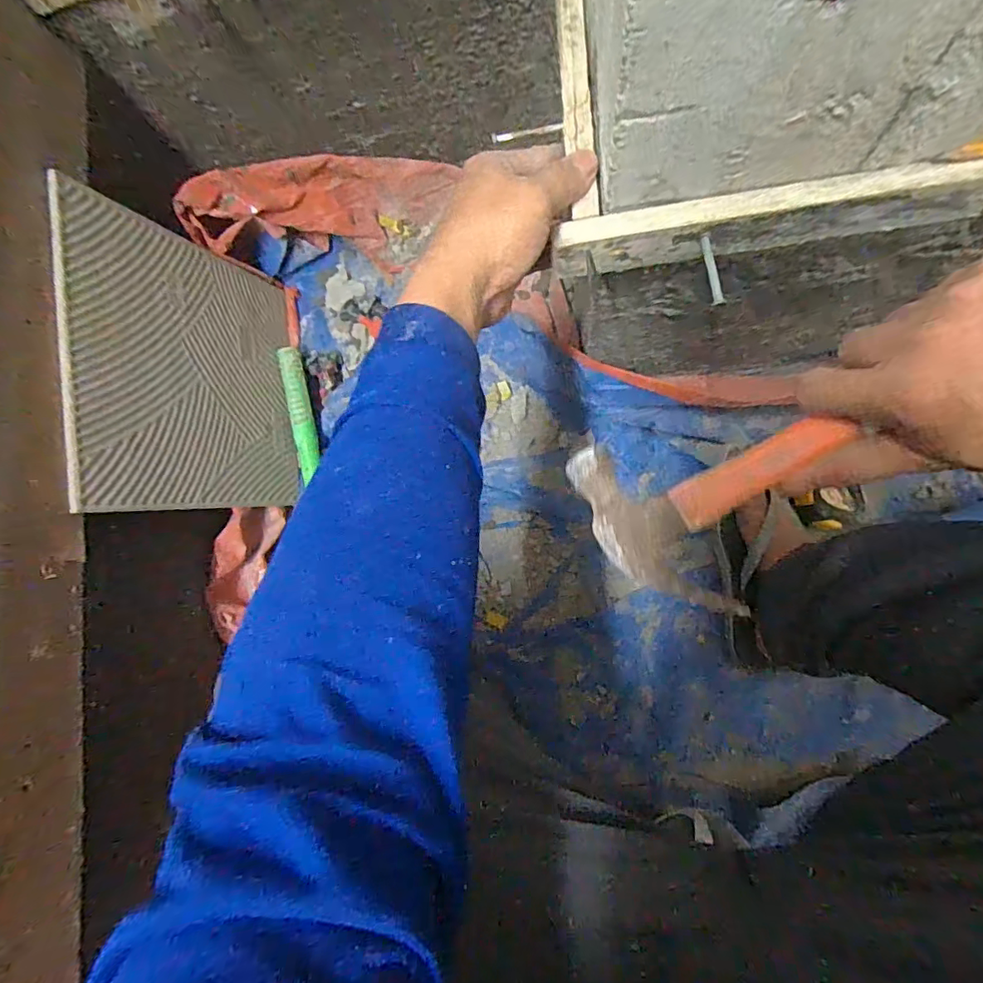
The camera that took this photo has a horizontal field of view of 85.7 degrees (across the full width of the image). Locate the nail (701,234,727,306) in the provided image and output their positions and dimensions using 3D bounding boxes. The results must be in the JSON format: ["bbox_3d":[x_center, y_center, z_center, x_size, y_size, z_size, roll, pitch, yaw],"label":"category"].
[{"bbox_3d":[0.136,-0.137,0.325,0.007,0.006,0.045,-8,83,7],"label":"nail"}]

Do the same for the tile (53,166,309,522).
[{"bbox_3d":[-0.321,-0.129,0.586,0.011,0.278,0.293,-5,88,19],"label":"tile"}]

